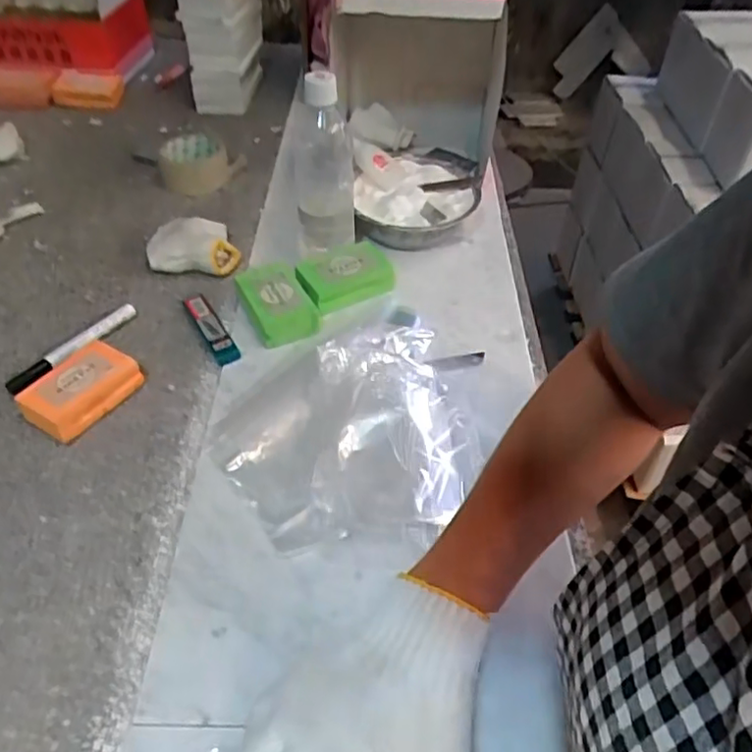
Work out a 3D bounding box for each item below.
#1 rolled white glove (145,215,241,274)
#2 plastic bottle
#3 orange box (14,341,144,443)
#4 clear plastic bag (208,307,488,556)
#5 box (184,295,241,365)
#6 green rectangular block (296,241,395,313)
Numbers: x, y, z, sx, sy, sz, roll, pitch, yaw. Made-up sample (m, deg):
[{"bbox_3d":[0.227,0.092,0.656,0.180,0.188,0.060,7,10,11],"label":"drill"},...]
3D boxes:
[{"bbox_3d":[-0.212,-0.149,0.751,0.100,0.033,0.072,-11,47,-9],"label":"rolled white glove"},{"bbox_3d":[-0.056,-0.217,0.675,0.063,0.175,0.066,-4,46,-3],"label":"plastic bottle"},{"bbox_3d":[-0.270,0.012,0.599,0.063,0.032,0.091,23,50,21],"label":"orange box"},{"bbox_3d":[-0.022,0.018,0.567,0.223,0.064,0.267,0,46,2],"label":"clear plastic bag"},{"bbox_3d":[-0.169,-0.050,0.664,0.023,0.007,0.110,-34,52,-6],"label":"box"},{"bbox_3d":[-0.030,-0.108,0.699,0.090,0.027,0.066,-20,49,-17],"label":"green rectangular block"}]

